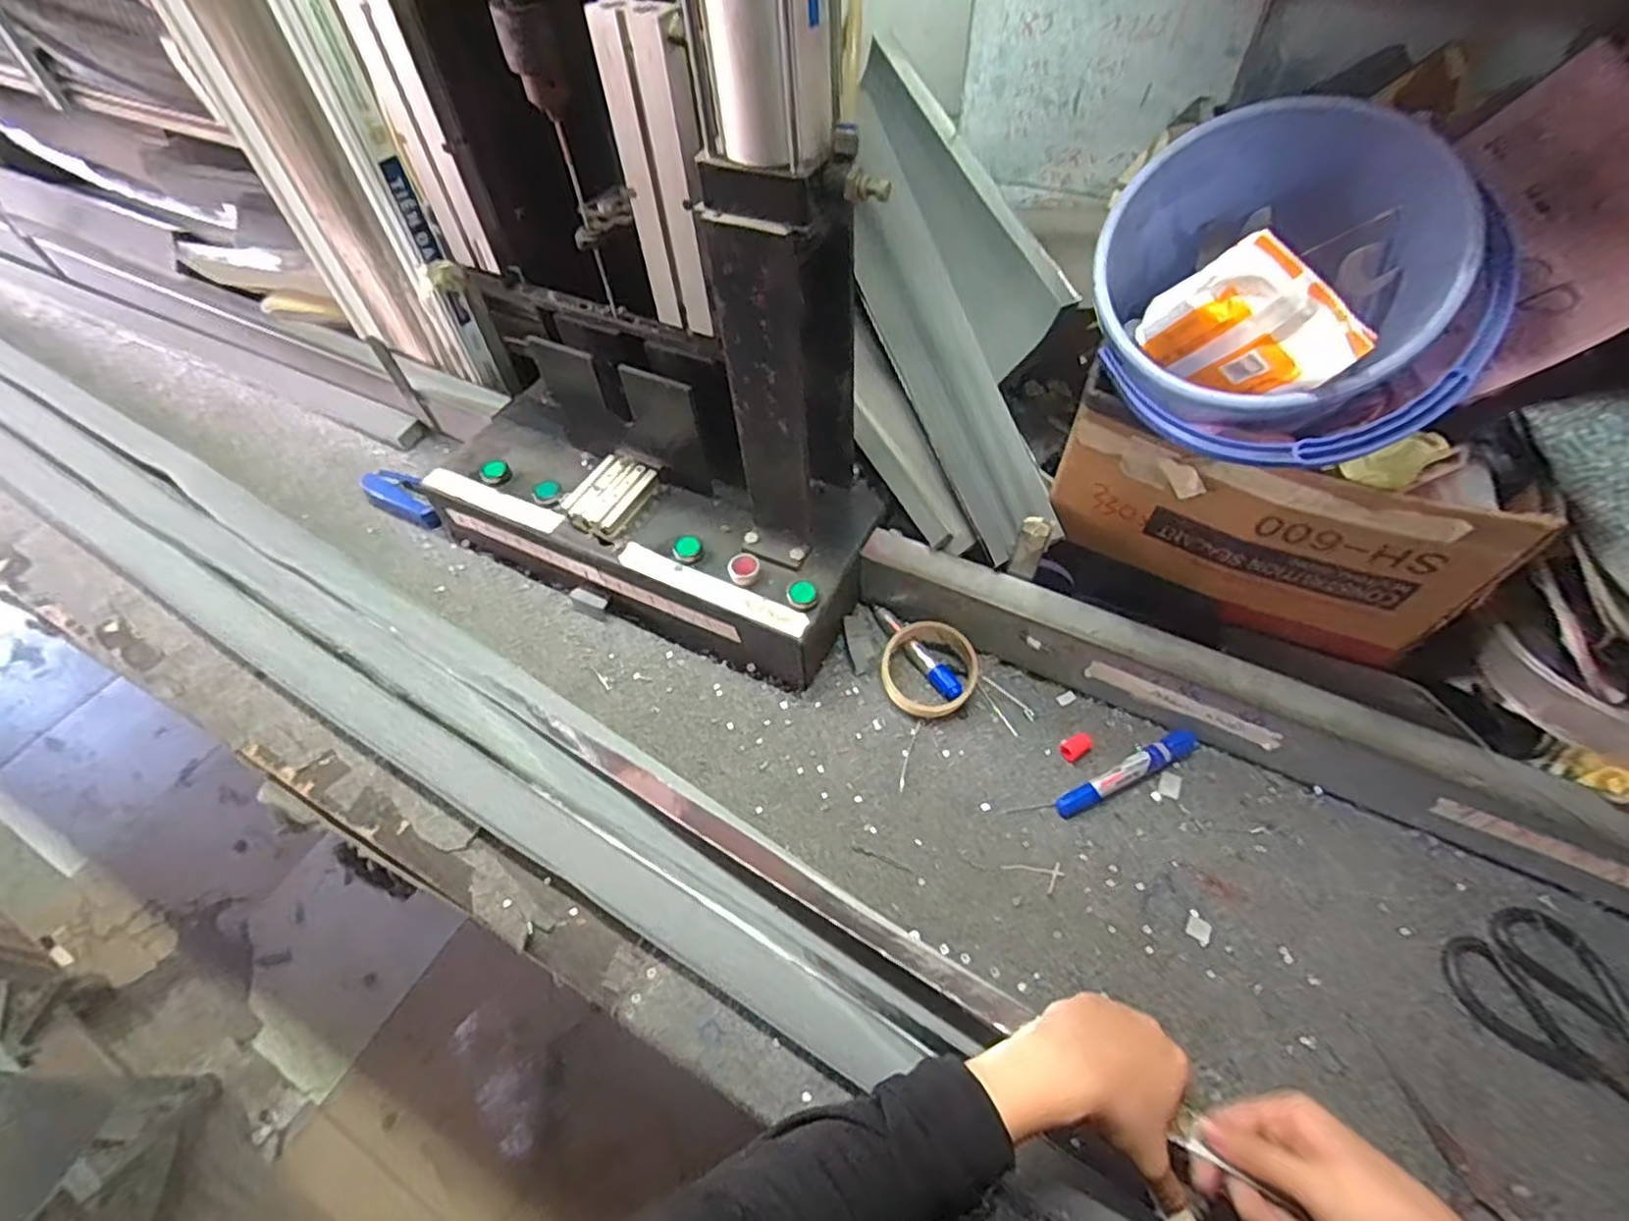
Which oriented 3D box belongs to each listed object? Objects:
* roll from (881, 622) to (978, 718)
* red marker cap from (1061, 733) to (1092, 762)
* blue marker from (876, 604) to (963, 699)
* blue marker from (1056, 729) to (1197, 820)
[{"bbox_3d":[0.108,0.056,0.649,0.088,0.015,0.085,-2,76,7],"label":"roll"},{"bbox_3d":[0.233,0.119,0.617,0.024,0.019,0.020,-27,58,-17],"label":"red marker cap"},{"bbox_3d":[0.097,0.036,0.671,0.020,0.017,0.127,-31,59,-20],"label":"blue marker"},{"bbox_3d":[0.274,0.138,0.601,0.146,0.018,0.021,-24,57,-15],"label":"blue marker"}]

